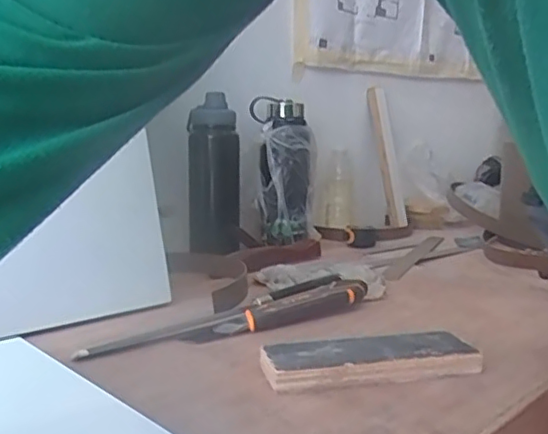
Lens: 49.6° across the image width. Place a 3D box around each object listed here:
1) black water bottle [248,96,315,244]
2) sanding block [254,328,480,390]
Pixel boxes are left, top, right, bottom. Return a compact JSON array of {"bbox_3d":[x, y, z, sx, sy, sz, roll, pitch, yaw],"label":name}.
[{"bbox_3d":[0.017,-0.074,0.999,0.082,0.226,0.077,3,8,21],"label":"black water bottle"},{"bbox_3d":[0.078,0.117,0.492,0.172,0.023,0.054,-1,8,-11],"label":"sanding block"}]

